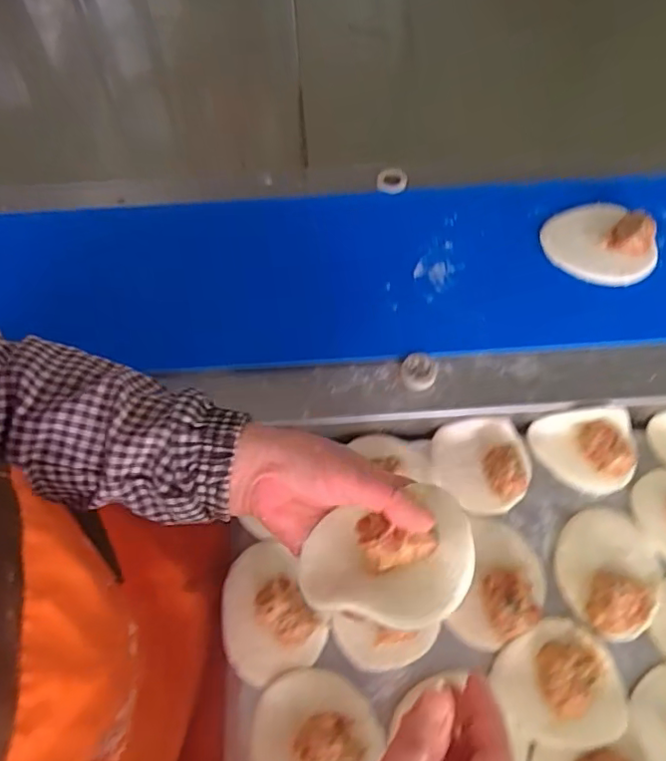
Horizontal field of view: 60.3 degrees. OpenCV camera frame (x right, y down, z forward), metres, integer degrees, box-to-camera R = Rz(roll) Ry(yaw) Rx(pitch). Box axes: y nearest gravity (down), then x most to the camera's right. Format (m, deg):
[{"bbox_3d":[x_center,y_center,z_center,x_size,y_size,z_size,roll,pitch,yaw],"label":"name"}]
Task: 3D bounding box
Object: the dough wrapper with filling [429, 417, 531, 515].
[{"bbox_3d":[0.127,0.071,0.491,0.081,0.034,0.079,-2,64,1],"label":"dough wrapper with filling"}]

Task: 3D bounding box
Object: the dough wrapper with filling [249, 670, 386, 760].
[{"bbox_3d":[-0.017,0.252,0.401,0.081,0.033,0.089,37,70,18],"label":"dough wrapper with filling"}]

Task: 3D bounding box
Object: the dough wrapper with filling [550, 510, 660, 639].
[{"bbox_3d":[0.221,0.148,0.449,0.081,0.029,0.092,-17,65,-6],"label":"dough wrapper with filling"}]

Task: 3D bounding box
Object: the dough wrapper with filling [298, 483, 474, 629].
[{"bbox_3d":[0.032,0.104,0.328,0.099,0.025,0.072,-16,64,-6],"label":"dough wrapper with filling"}]

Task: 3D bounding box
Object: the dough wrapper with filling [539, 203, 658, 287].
[{"bbox_3d":[0.254,-0.136,0.544,0.079,0.033,0.095,-22,65,-9],"label":"dough wrapper with filling"}]

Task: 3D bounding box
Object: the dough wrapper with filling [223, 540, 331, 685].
[{"bbox_3d":[-0.053,0.177,0.438,0.075,0.030,0.093,-30,67,-12],"label":"dough wrapper with filling"}]

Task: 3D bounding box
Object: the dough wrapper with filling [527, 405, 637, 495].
[{"bbox_3d":[0.222,0.061,0.495,0.084,0.031,0.066,-7,64,-2],"label":"dough wrapper with filling"}]

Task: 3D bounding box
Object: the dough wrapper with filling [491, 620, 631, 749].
[{"bbox_3d":[0.167,0.220,0.411,0.085,0.020,0.082,-1,64,1],"label":"dough wrapper with filling"}]

